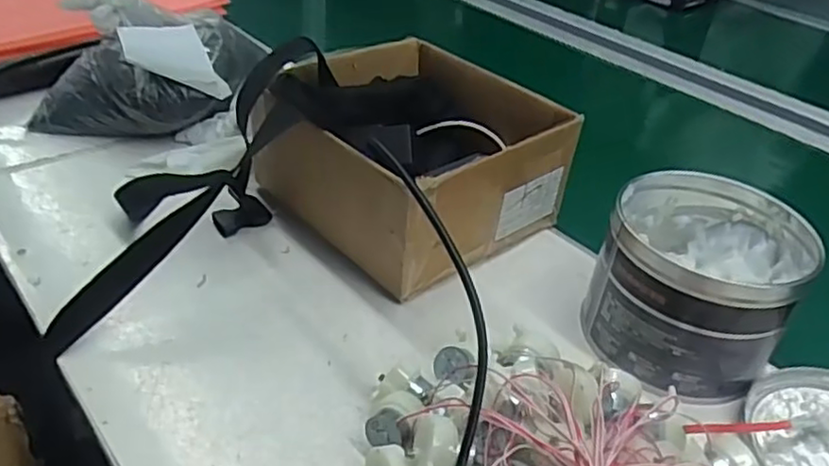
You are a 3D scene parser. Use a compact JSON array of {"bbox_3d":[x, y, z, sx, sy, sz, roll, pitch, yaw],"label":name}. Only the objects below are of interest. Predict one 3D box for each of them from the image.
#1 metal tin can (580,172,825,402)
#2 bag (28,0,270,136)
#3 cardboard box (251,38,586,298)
[{"bbox_3d":[0.194,0.035,0.464,0.126,0.102,0.131,25,41,25],"label":"metal tin can"},{"bbox_3d":[-0.267,-0.169,0.664,0.201,0.114,0.127,8,37,5],"label":"bag"},{"bbox_3d":[-0.005,-0.073,0.563,0.193,0.117,0.205,-25,46,-33],"label":"cardboard box"}]

